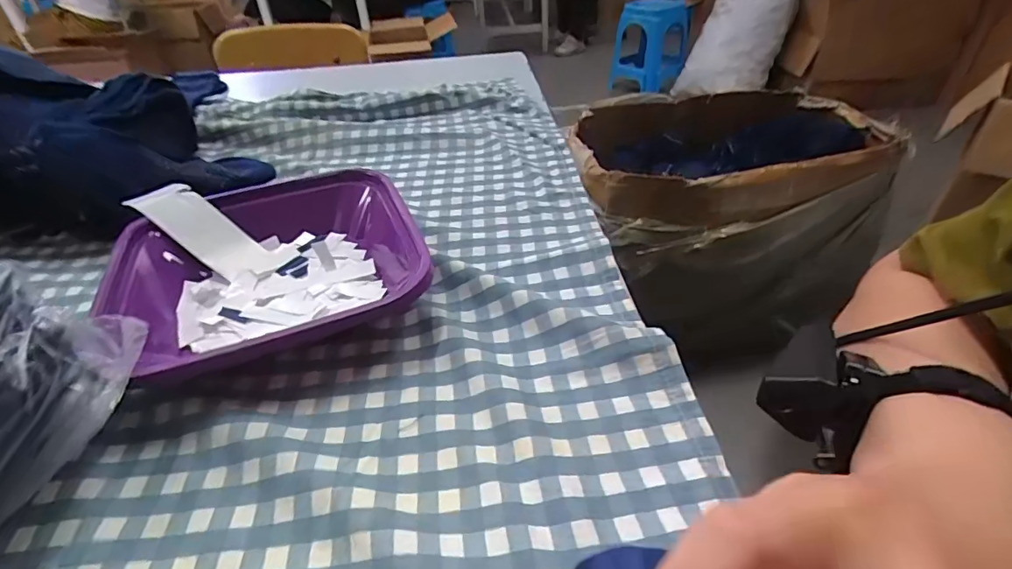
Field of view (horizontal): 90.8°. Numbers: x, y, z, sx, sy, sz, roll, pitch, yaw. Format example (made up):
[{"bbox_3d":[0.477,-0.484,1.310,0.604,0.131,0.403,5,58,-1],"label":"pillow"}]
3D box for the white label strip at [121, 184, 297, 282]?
[{"bbox_3d":[-0.212,-0.038,0.353,0.115,0.013,0.037,31,45,4],"label":"white label strip"}]

